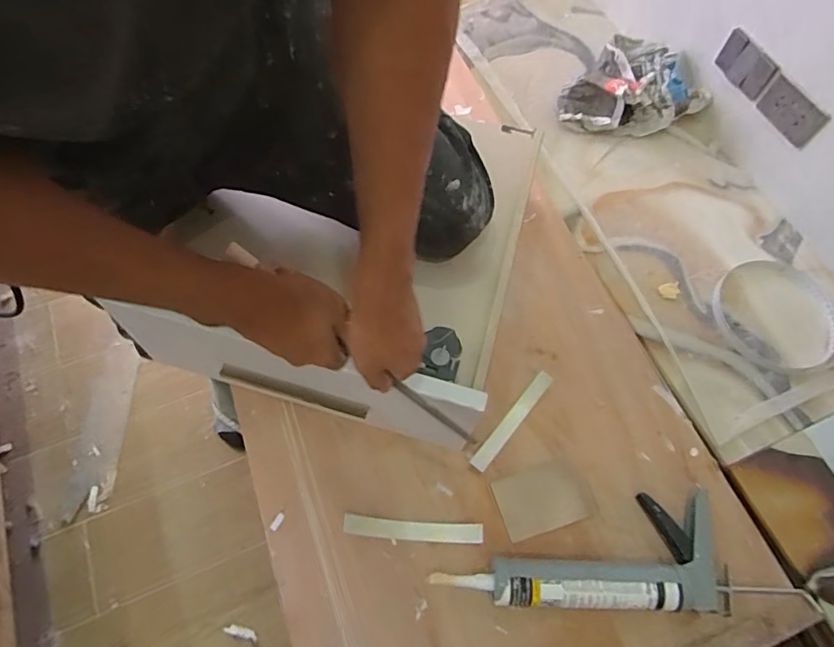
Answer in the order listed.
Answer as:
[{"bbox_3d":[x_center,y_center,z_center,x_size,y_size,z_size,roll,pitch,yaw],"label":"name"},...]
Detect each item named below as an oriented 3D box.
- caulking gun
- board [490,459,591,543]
[{"bbox_3d":[0.238,0.288,0.629,0.442,0.047,0.138,-3,64,-4],"label":"caulking gun"},{"bbox_3d":[0.165,0.237,0.690,0.113,0.008,0.080,-15,65,-10],"label":"board"}]

